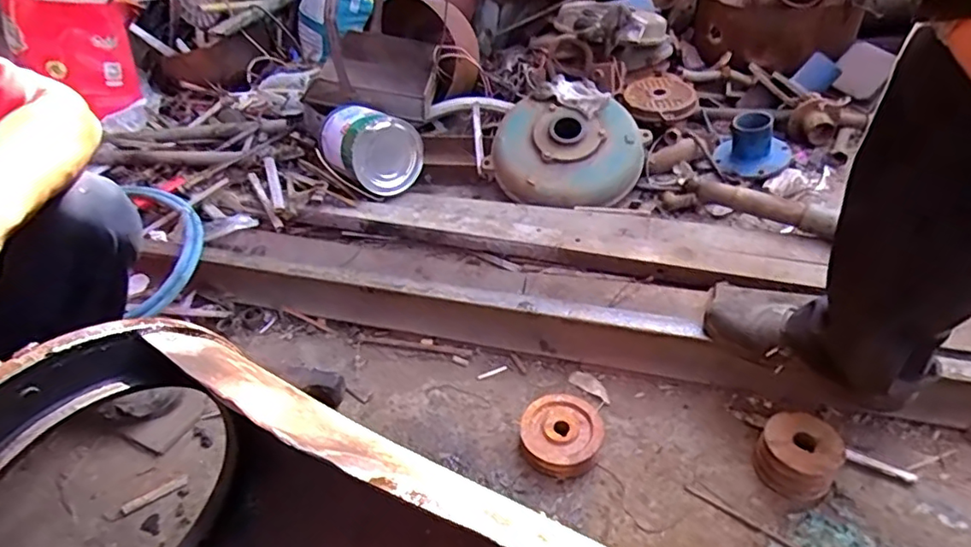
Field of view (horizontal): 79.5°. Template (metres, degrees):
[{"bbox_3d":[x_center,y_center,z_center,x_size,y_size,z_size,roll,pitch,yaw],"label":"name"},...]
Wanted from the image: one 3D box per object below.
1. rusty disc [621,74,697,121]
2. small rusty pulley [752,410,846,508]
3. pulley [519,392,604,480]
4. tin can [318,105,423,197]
[{"bbox_3d":[0.430,-0.432,1.403,0.168,0.020,0.163,-2,53,3],"label":"rusty disc"},{"bbox_3d":[0.419,0.244,0.787,0.096,0.064,0.101,-4,41,4],"label":"small rusty pulley"},{"bbox_3d":[0.111,0.233,0.853,0.113,0.036,0.121,-4,41,4],"label":"pulley"},{"bbox_3d":[-0.267,-0.285,1.334,0.200,0.168,0.183,19,74,43],"label":"tin can"}]

